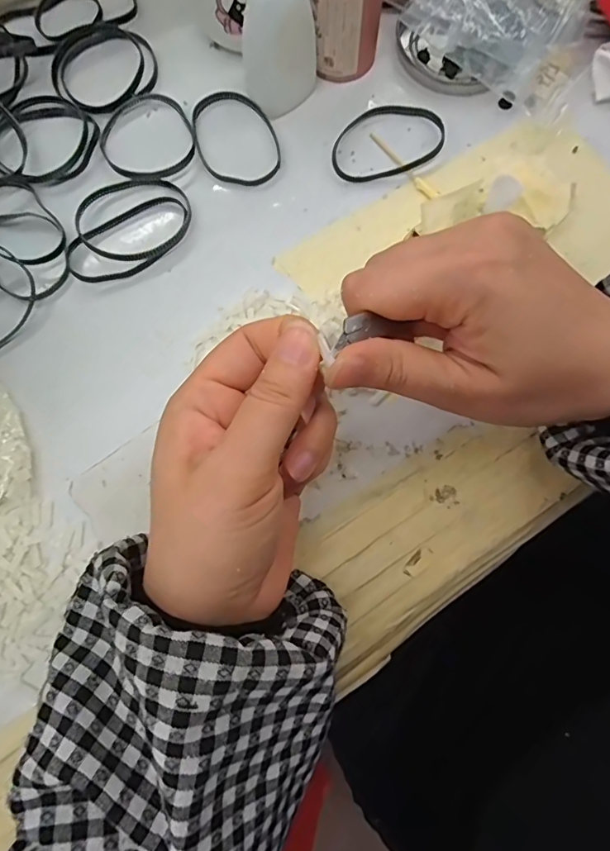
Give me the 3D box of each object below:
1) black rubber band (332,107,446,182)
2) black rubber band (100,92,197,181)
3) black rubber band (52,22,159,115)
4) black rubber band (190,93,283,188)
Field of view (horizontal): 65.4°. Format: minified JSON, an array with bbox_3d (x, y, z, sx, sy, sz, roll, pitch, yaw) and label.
[{"bbox_3d":[0.050,-0.171,0.285,0.071,0.006,0.047,-11,77,0],"label":"black rubber band"},{"bbox_3d":[-0.095,-0.175,0.286,0.056,0.004,0.063,-24,79,-6],"label":"black rubber band"},{"bbox_3d":[-0.125,-0.225,0.297,0.064,0.006,0.062,0,78,-1],"label":"black rubber band"},{"bbox_3d":[-0.042,-0.174,0.286,0.048,0.004,0.067,-13,79,-3],"label":"black rubber band"}]

